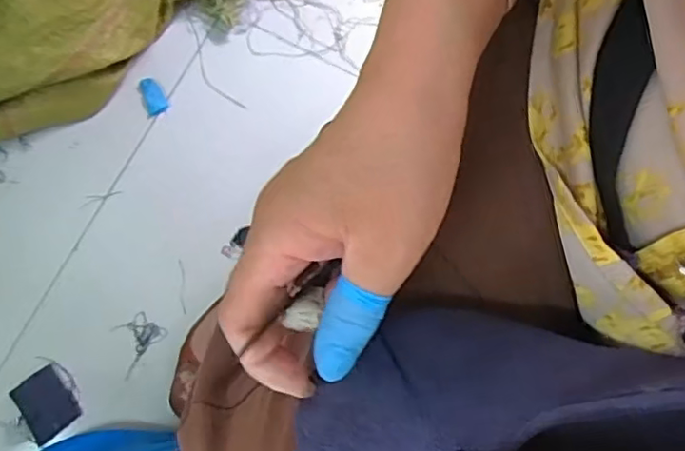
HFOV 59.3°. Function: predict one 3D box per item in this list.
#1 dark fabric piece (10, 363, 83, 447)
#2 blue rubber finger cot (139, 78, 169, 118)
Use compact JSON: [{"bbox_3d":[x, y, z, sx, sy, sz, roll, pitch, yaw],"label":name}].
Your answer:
[{"bbox_3d":[-0.366,0.220,0.742,0.060,0.005,0.076,-35,82,-7],"label":"dark fabric piece"},{"bbox_3d":[-0.254,-0.174,0.811,0.030,0.004,0.051,-21,85,-2],"label":"blue rubber finger cot"}]

